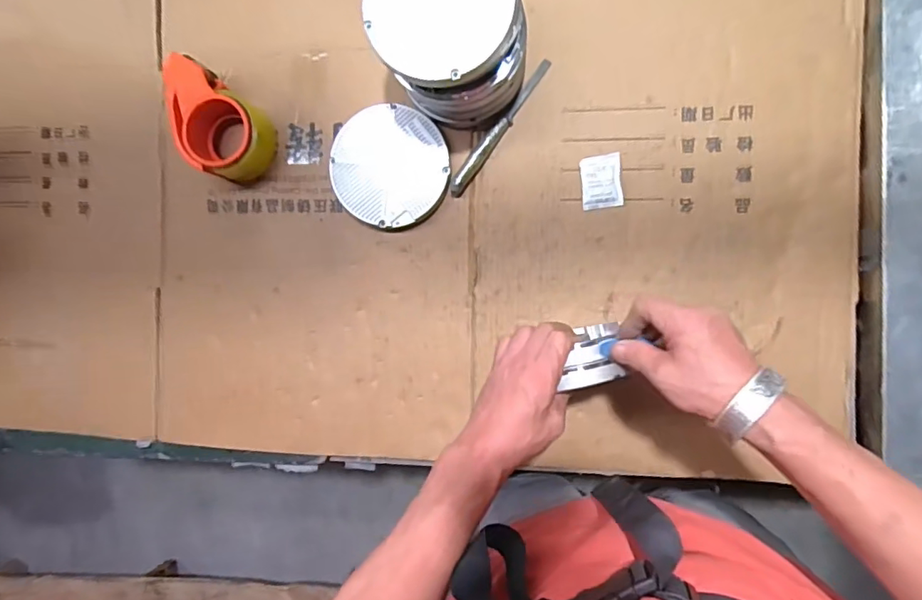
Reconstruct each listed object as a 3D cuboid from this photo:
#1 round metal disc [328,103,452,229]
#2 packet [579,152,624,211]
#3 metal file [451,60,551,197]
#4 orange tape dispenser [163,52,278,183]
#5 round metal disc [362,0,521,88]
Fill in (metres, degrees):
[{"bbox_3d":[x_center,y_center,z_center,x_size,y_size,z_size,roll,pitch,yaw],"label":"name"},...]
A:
[{"bbox_3d":[-0.083,-0.157,0.626,0.133,0.020,0.141,0,91,9],"label":"round metal disc"},{"bbox_3d":[0.158,-0.133,0.599,0.045,0.007,0.058,-5,91,9],"label":"packet"},{"bbox_3d":[0.044,-0.196,0.605,0.017,0.017,0.180,37,97,7],"label":"metal file"},{"bbox_3d":[-0.292,-0.207,0.634,0.142,0.063,0.093,41,97,6],"label":"orange tape dispenser"},{"bbox_3d":[-0.018,-0.267,0.484,0.132,0.019,0.138,0,91,9],"label":"round metal disc"}]

